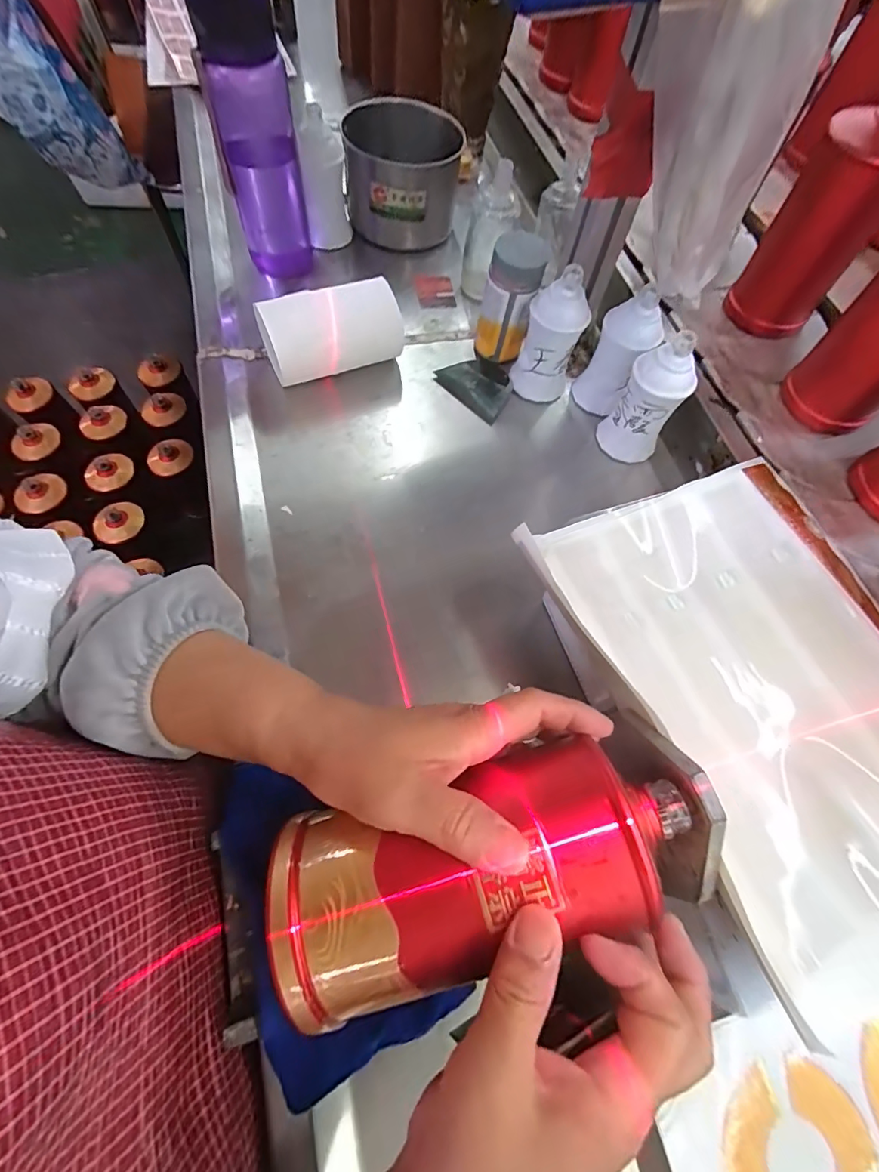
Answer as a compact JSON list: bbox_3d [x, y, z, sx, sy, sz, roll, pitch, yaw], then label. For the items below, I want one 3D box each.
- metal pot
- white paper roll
[{"bbox_3d":[-0.043,-0.487,0.572,0.134,0.091,0.128,1,66,-2],"label":"metal pot"},{"bbox_3d":[-0.104,-0.250,0.474,0.143,0.062,0.056,-24,69,-14],"label":"white paper roll"}]

